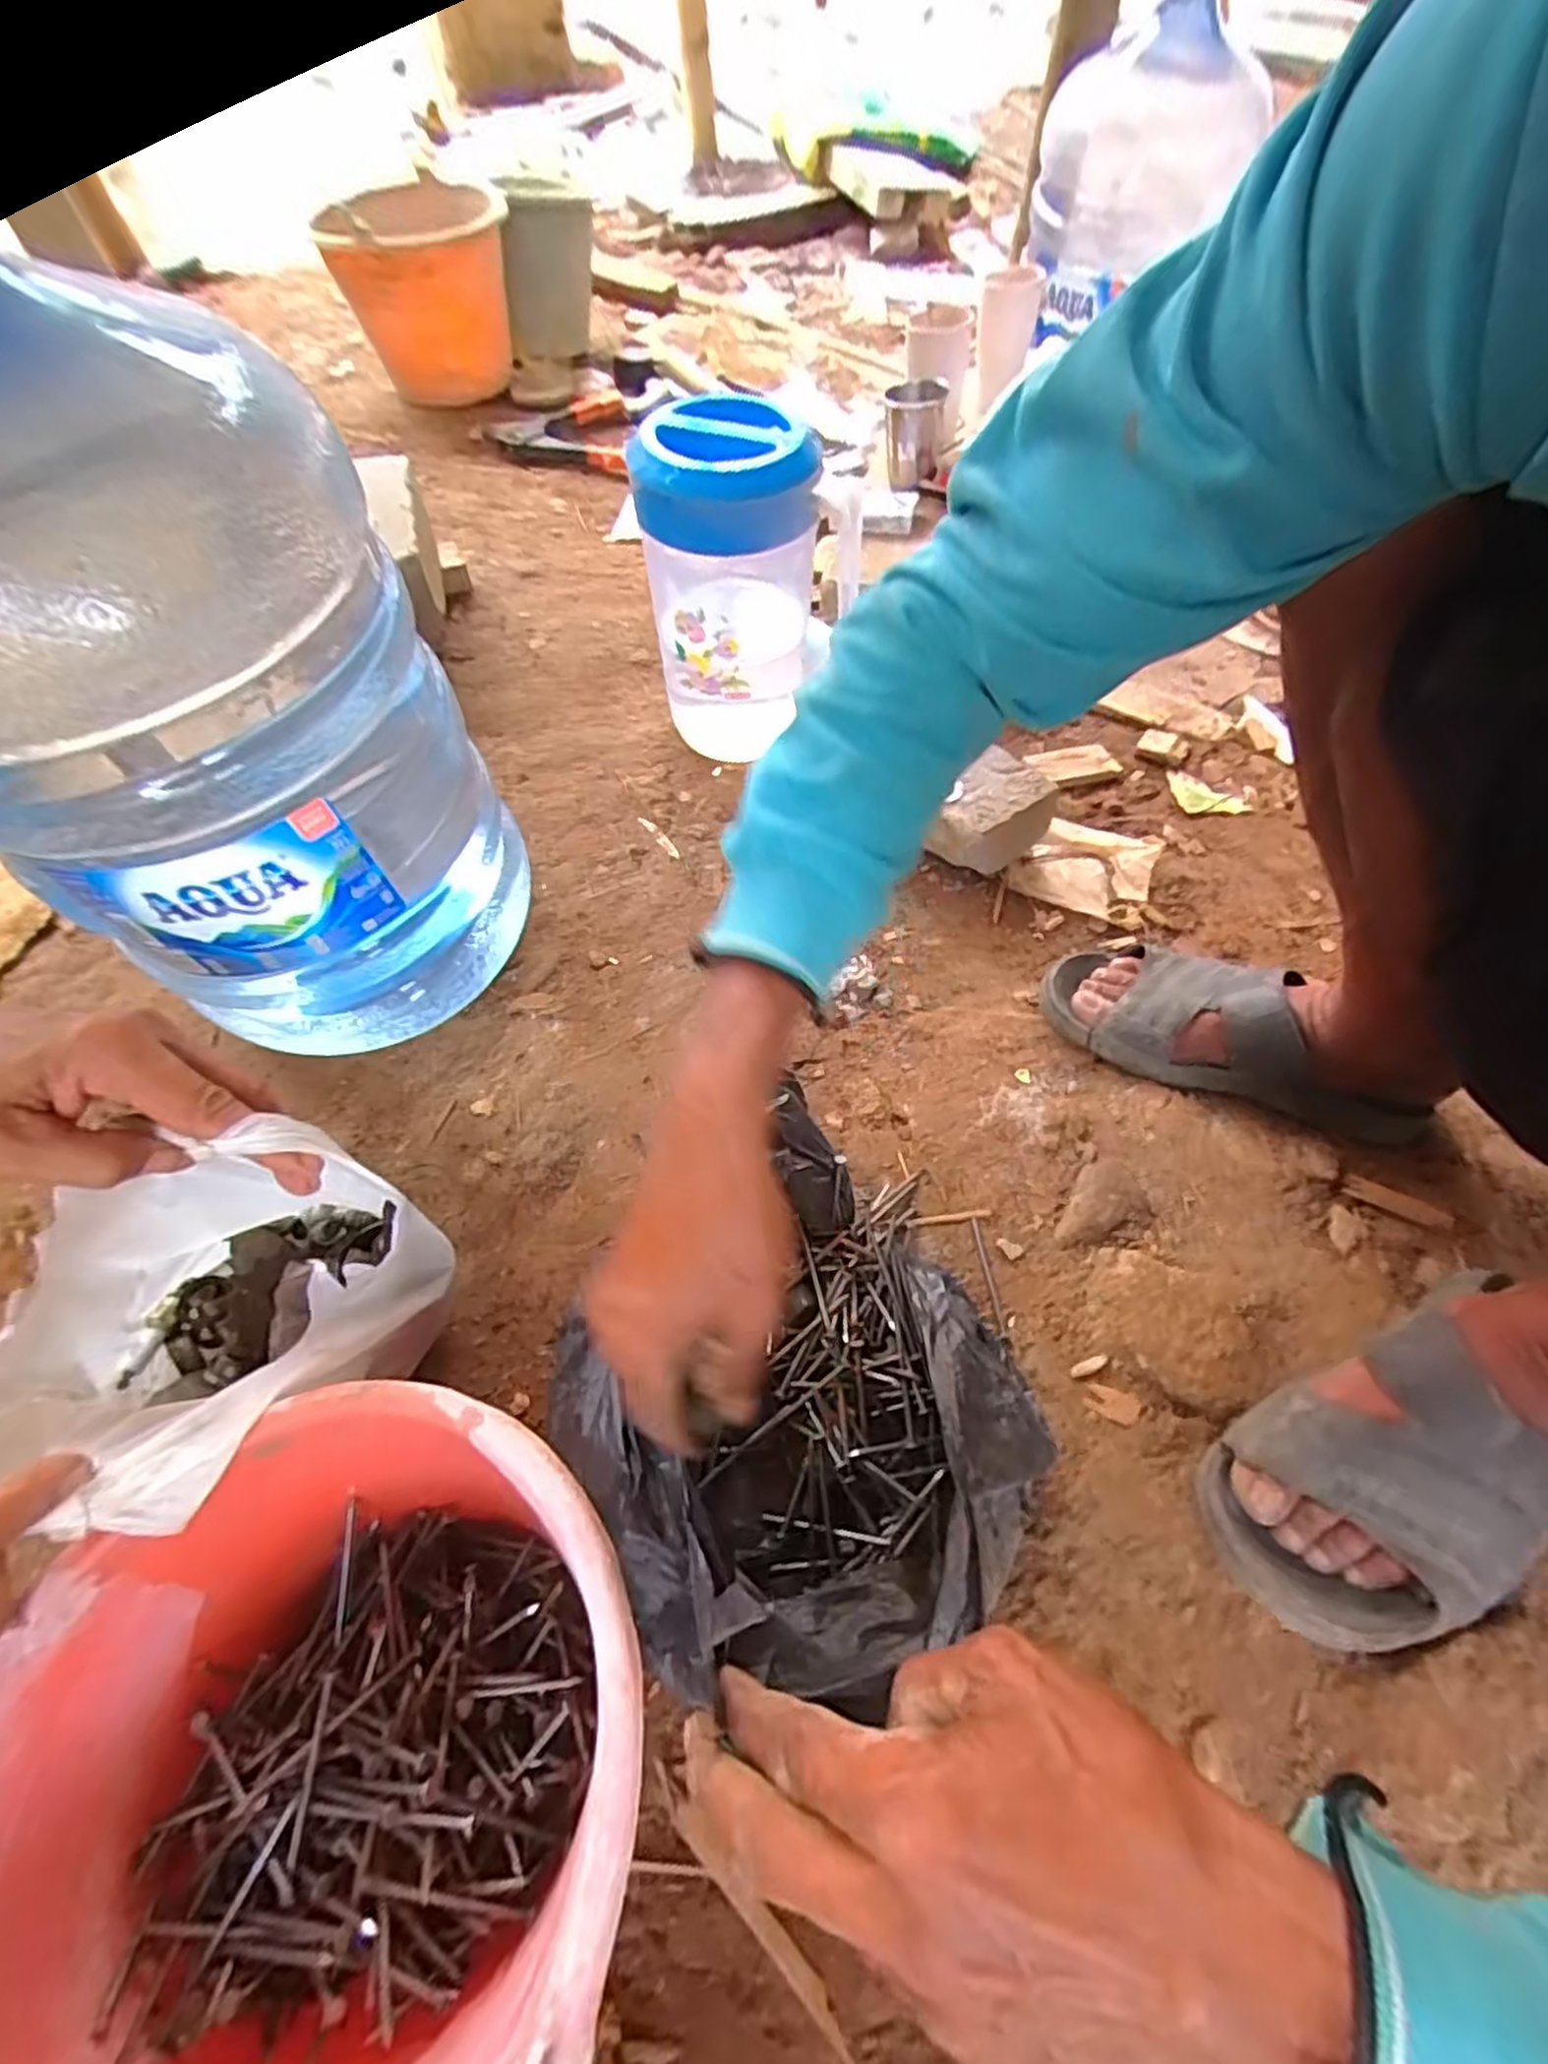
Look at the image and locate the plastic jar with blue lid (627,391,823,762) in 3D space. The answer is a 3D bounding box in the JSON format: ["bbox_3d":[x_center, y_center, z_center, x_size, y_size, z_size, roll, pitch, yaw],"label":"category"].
[{"bbox_3d":[-0.040,-0.413,0.700,0.150,0.285,0.163,-1,62,1],"label":"plastic jar with blue lid"}]

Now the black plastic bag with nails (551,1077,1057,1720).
[{"bbox_3d":[0.011,0.167,0.370,0.228,0.156,0.222,-23,60,-12],"label":"black plastic bag with nails"}]

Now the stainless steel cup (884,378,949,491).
[{"bbox_3d":[0.156,-0.659,0.831,0.069,0.087,0.057,4,63,4],"label":"stainless steel cup"}]

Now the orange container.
[{"bbox_3d":[-0.486,-1.051,1.058,0.243,0.216,0.215,-19,63,-8],"label":"orange container"}]

